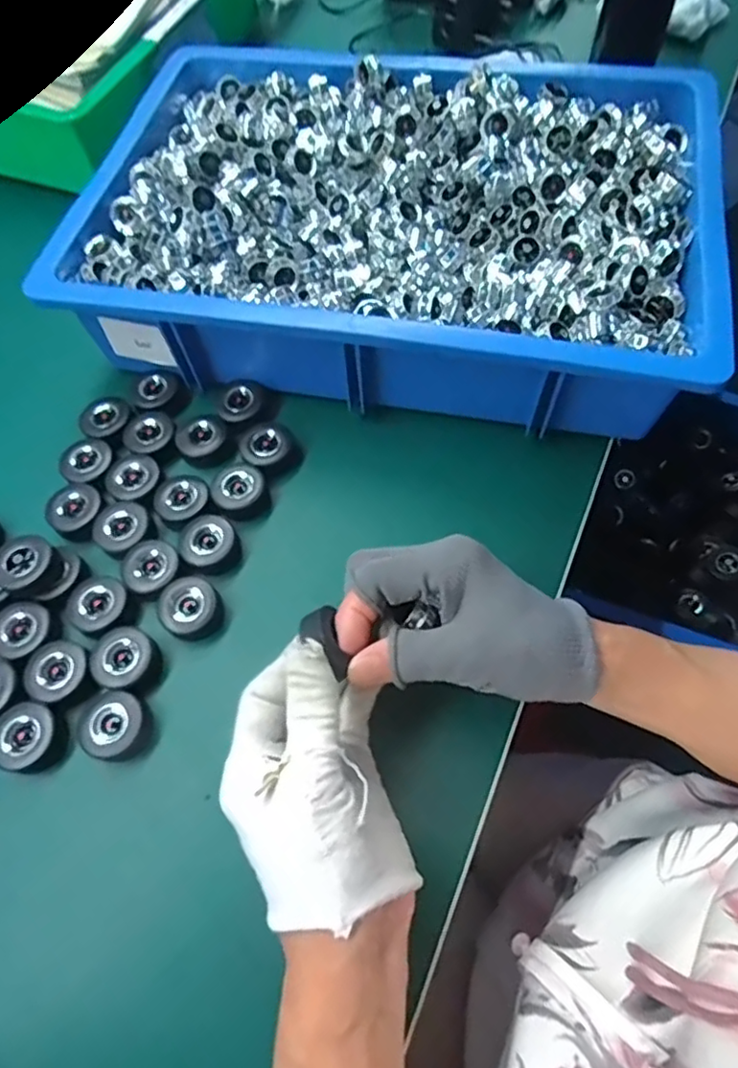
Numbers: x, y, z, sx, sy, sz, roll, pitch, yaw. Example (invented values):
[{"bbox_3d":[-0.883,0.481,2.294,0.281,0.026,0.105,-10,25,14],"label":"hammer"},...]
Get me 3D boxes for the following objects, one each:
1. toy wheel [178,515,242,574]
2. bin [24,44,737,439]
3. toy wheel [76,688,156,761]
[{"bbox_3d":[-0.106,0.007,0.412,0.037,0.020,0.038,0,64,0],"label":"toy wheel"},{"bbox_3d":[0.016,-0.239,0.473,0.438,0.098,0.302,11,65,5],"label":"bin"},{"bbox_3d":[-0.149,0.110,0.361,0.037,0.025,0.041,-34,69,-15],"label":"toy wheel"}]

